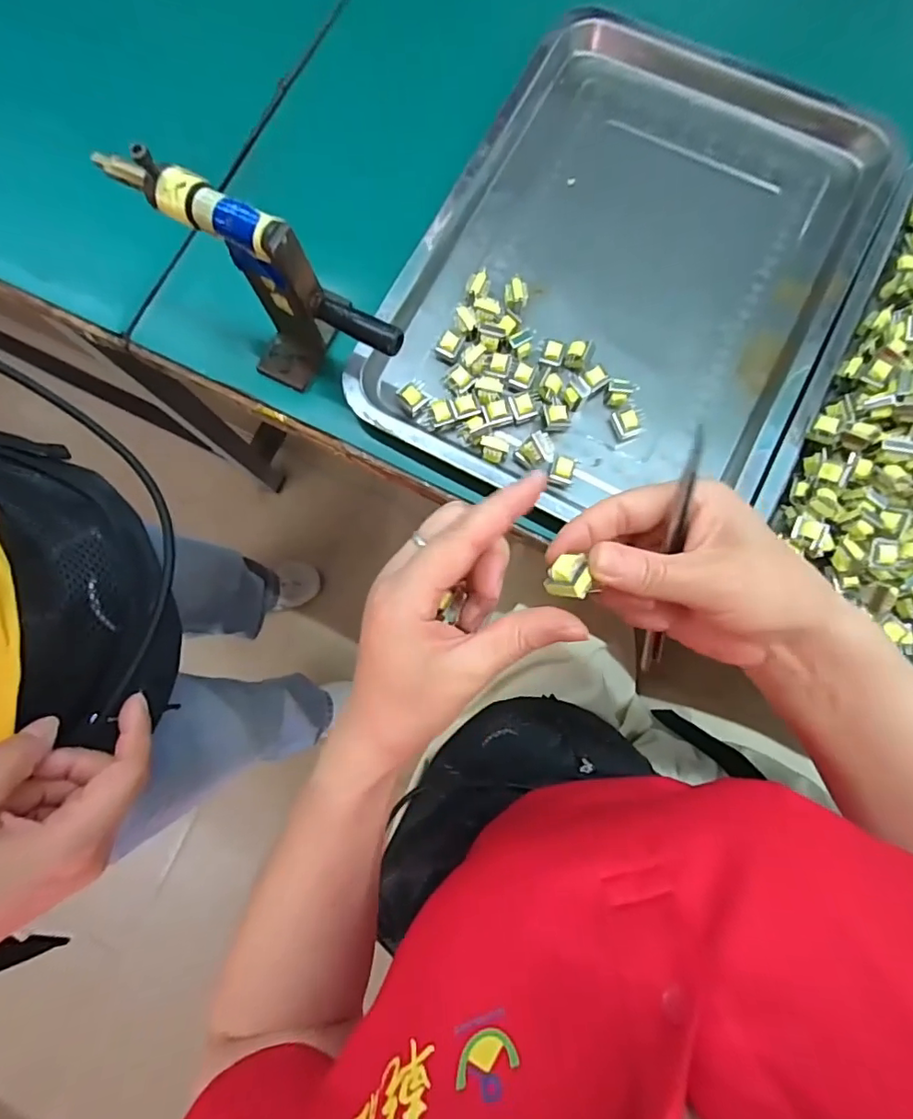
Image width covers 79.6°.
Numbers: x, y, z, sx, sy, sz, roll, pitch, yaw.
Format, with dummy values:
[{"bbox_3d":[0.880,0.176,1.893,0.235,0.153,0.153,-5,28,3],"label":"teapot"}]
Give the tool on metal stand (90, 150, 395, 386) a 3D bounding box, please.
[{"bbox_3d":[-0.116,-0.167,0.344,0.167,0.115,0.056,30,83,6],"label":"tool on metal stand"}]

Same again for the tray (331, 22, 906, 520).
[{"bbox_3d":[0.131,-0.218,0.417,0.293,0.035,0.396,27,82,6],"label":"tray"}]

